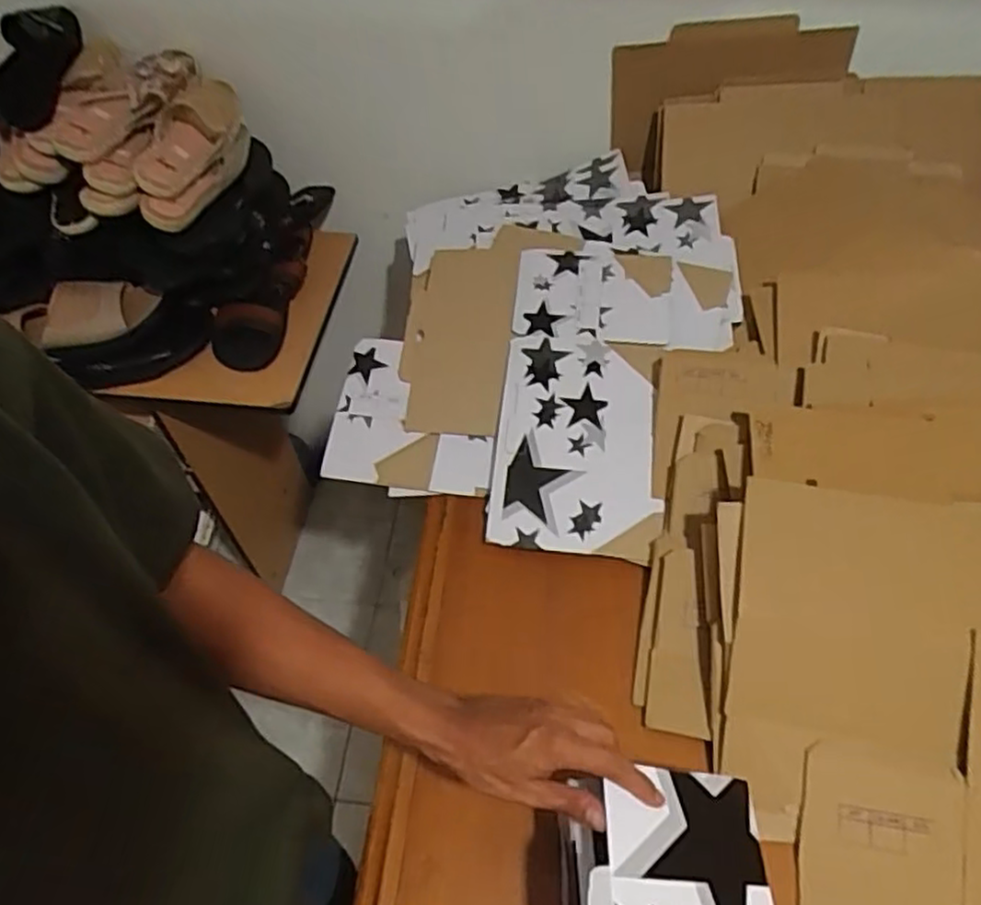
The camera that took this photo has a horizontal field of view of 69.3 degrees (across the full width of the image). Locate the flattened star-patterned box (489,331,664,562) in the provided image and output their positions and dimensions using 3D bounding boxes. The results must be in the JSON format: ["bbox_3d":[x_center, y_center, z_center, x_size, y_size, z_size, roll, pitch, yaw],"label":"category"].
[{"bbox_3d":[0.104,-0.015,0.856,0.188,0.014,0.277,5,67,6],"label":"flattened star-patterned box"}]

